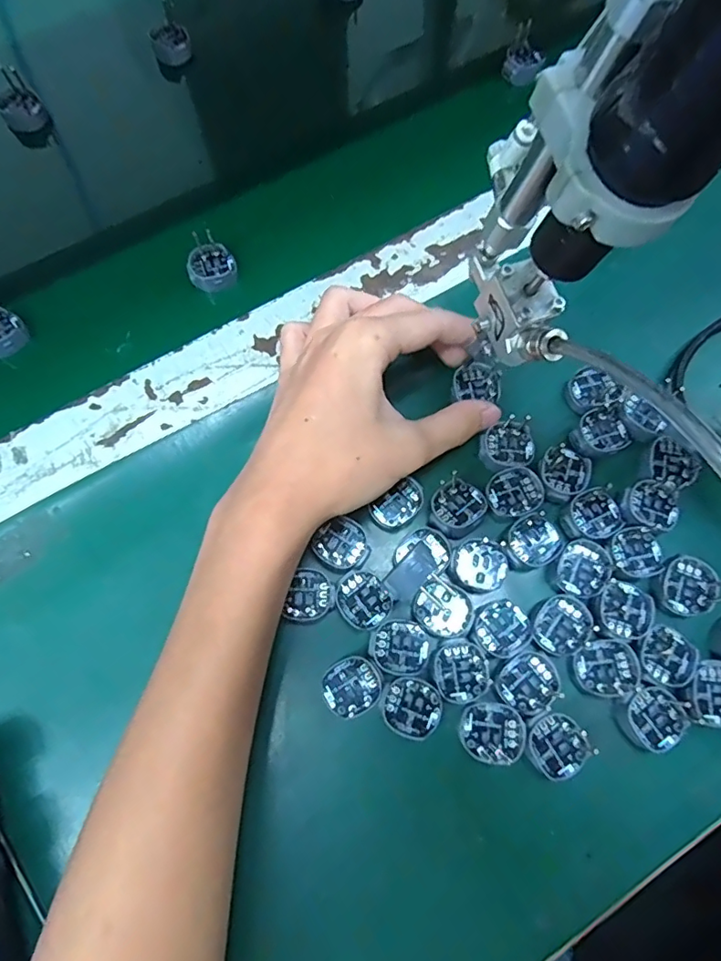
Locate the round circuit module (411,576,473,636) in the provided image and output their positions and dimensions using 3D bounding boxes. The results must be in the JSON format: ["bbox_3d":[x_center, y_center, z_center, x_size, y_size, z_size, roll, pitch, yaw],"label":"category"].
[{"bbox_3d":[0.040,0.061,0.249,0.025,0.004,0.028,-37,76,-9],"label":"round circuit module"}]

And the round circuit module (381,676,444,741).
[{"bbox_3d":[0.024,0.103,0.236,0.026,0.004,0.027,0,74,1],"label":"round circuit module"}]

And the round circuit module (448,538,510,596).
[{"bbox_3d":[0.059,0.043,0.257,0.028,0.004,0.026,0,74,1],"label":"round circuit module"}]

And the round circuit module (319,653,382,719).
[{"bbox_3d":[-0.004,0.095,0.238,0.026,0.004,0.025,0,74,1],"label":"round circuit module"}]

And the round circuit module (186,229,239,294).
[{"bbox_3d":[-0.093,-0.135,0.321,0.028,0.016,0.030,0,74,1],"label":"round circuit module"}]

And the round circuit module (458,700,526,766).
[{"bbox_3d":[0.059,0.114,0.233,0.029,0.004,0.025,0,74,1],"label":"round circuit module"}]

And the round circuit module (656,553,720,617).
[{"bbox_3d":[0.160,0.052,0.250,0.029,0.004,0.029,0,74,1],"label":"round circuit module"}]

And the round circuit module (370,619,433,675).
[{"bbox_3d":[0.019,0.078,0.245,0.028,0.004,0.024,7,74,3],"label":"round circuit module"}]

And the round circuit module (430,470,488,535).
[{"bbox_3d":[0.049,0.013,0.263,0.026,0.007,0.028,0,74,1],"label":"round circuit module"}]

